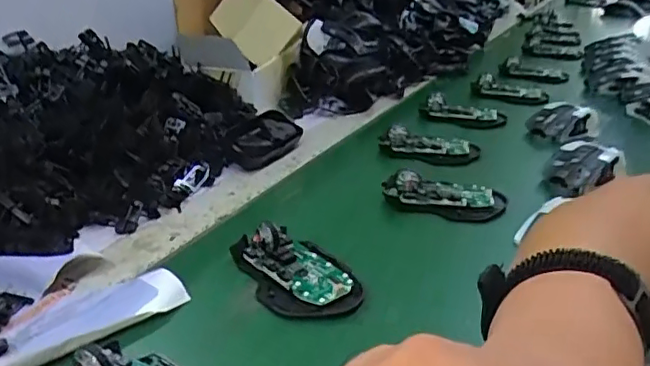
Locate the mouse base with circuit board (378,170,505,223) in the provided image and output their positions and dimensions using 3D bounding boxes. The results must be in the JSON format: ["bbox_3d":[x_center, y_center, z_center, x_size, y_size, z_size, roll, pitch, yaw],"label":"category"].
[{"bbox_3d":[0.117,0.012,0.565,0.118,0.028,0.064,8,26,-1],"label":"mouse base with circuit board"}]

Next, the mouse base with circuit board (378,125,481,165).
[{"bbox_3d":[0.125,-0.044,0.687,0.116,0.023,0.070,10,26,0],"label":"mouse base with circuit board"}]

